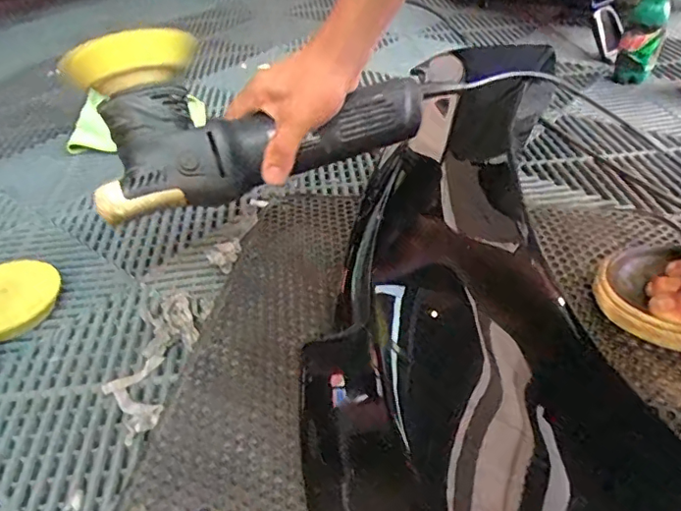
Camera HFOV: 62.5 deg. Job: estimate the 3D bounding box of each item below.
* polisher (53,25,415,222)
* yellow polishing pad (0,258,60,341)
[{"bbox_3d":[-0.070,-0.117,0.493,0.295,0.123,0.090,-4,36,-16],"label":"polisher"},{"bbox_3d":[-0.326,0.040,0.546,0.096,0.029,0.105,-27,42,-26],"label":"yellow polishing pad"}]

